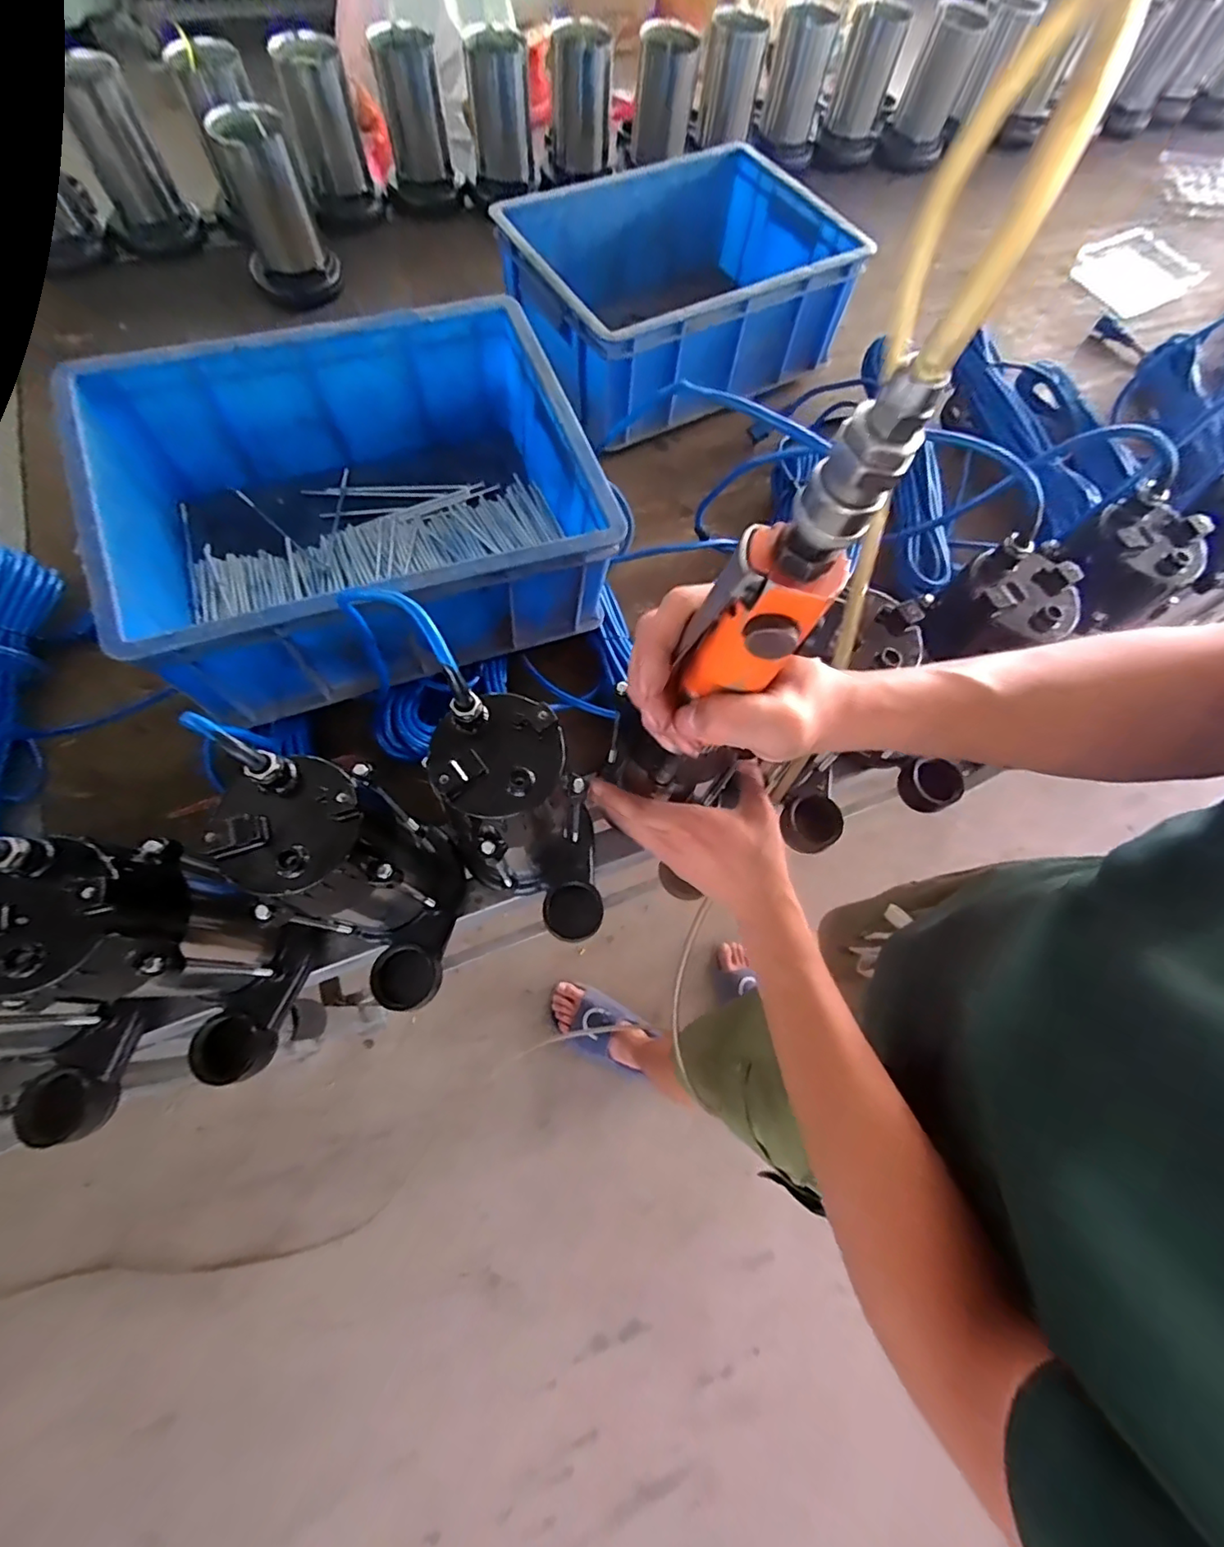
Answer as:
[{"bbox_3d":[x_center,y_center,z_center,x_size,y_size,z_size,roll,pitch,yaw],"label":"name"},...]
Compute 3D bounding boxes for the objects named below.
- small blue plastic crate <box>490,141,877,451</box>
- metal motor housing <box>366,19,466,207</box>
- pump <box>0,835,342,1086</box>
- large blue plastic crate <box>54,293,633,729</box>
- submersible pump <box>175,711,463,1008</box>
[{"bbox_3d":[0.082,-0.642,0.779,0.400,0.160,0.302,-28,73,-15],"label":"small blue plastic crate"},{"bbox_3d":[-0.301,-1.014,0.895,0.102,0.174,0.084,-6,68,-7],"label":"metal motor housing"},{"bbox_3d":[-0.313,0.133,0.402,0.096,0.234,0.144,15,67,2],"label":"pump"},{"bbox_3d":[-0.229,-0.242,0.548,0.397,0.175,0.297,-20,71,-12],"label":"large blue plastic crate"},{"bbox_3d":[-0.176,0.078,0.418,0.098,0.260,0.138,-24,72,-13],"label":"submersible pump"}]

